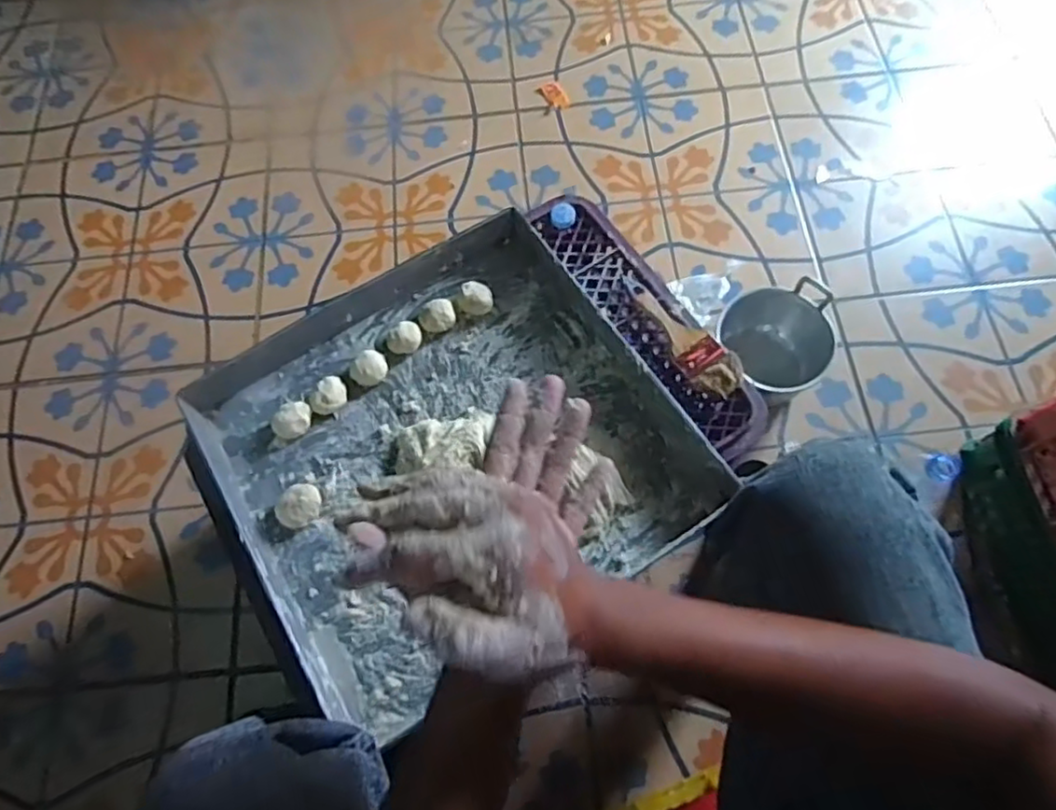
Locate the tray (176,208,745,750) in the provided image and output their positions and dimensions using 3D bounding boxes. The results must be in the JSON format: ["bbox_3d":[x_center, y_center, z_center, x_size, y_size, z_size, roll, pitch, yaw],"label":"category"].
[{"bbox_3d":[-0.094,0.042,0.730,0.501,0.050,0.458,-32,71,-10],"label":"tray"}]

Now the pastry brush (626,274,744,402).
[{"bbox_3d":[0.176,-0.086,0.775,0.053,0.020,0.192,-38,72,-12],"label":"pastry brush"}]

